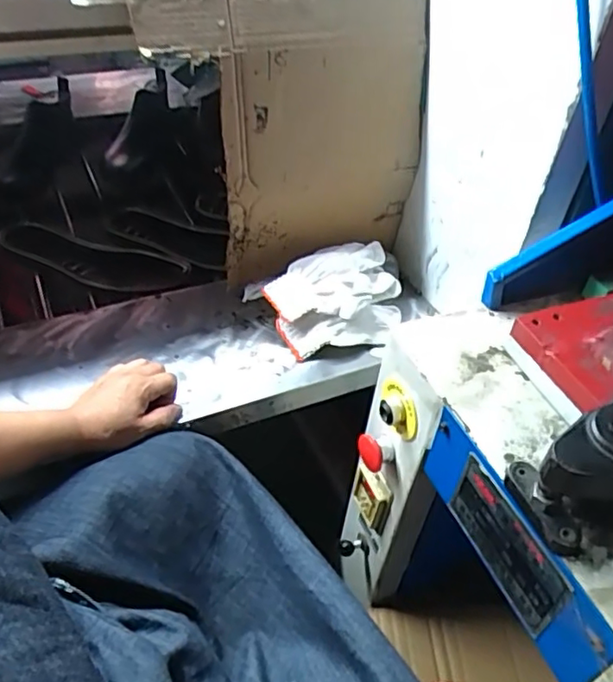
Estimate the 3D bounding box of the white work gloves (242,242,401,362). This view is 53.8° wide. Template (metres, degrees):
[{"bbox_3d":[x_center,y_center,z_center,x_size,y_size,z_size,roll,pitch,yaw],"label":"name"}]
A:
[{"bbox_3d":[0.040,-0.059,0.805,0.214,0.082,0.131,-16,47,-21],"label":"white work gloves"}]

